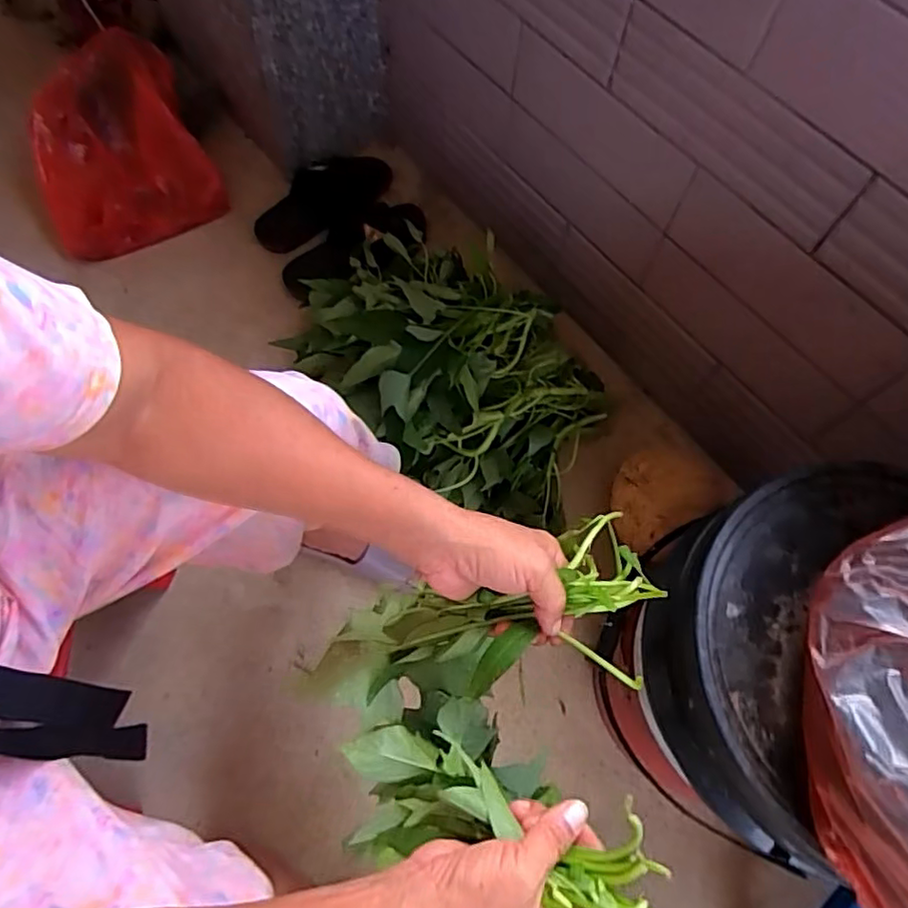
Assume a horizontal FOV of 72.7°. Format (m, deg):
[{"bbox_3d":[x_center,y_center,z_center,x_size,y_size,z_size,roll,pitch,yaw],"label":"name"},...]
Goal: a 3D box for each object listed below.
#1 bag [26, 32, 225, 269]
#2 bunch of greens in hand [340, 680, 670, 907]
[{"bbox_3d":[-0.544,-0.483,0.993,0.264,0.219,0.220,-26,71,-13],"label":"bag"},{"bbox_3d":[0.028,0.230,0.367,0.235,0.062,0.112,15,57,41],"label":"bunch of greens in hand"}]

